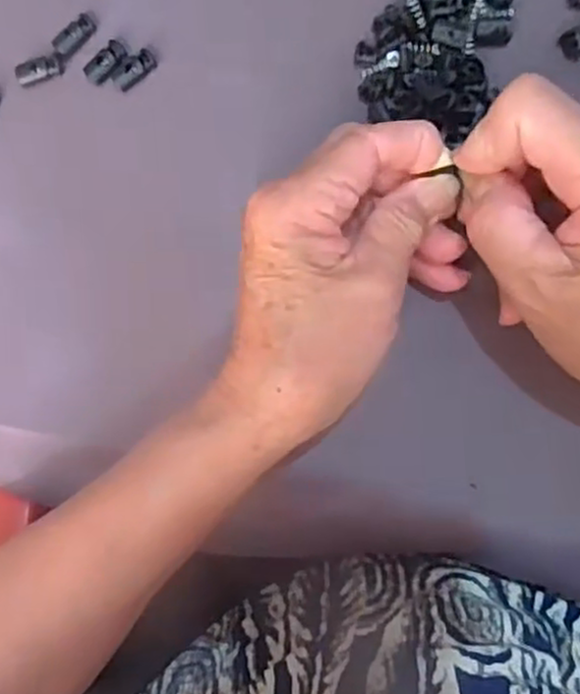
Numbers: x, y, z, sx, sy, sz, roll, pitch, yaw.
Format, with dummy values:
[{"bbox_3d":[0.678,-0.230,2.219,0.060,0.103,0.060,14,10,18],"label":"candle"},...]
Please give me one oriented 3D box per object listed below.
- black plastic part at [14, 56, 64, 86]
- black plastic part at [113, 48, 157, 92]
[{"bbox_3d":[-0.114,-0.127,0.336,0.022,0.007,0.010,-19,84,6],"label":"black plastic part"},{"bbox_3d":[-0.070,-0.125,0.333,0.021,0.009,0.010,-39,81,1],"label":"black plastic part"}]

